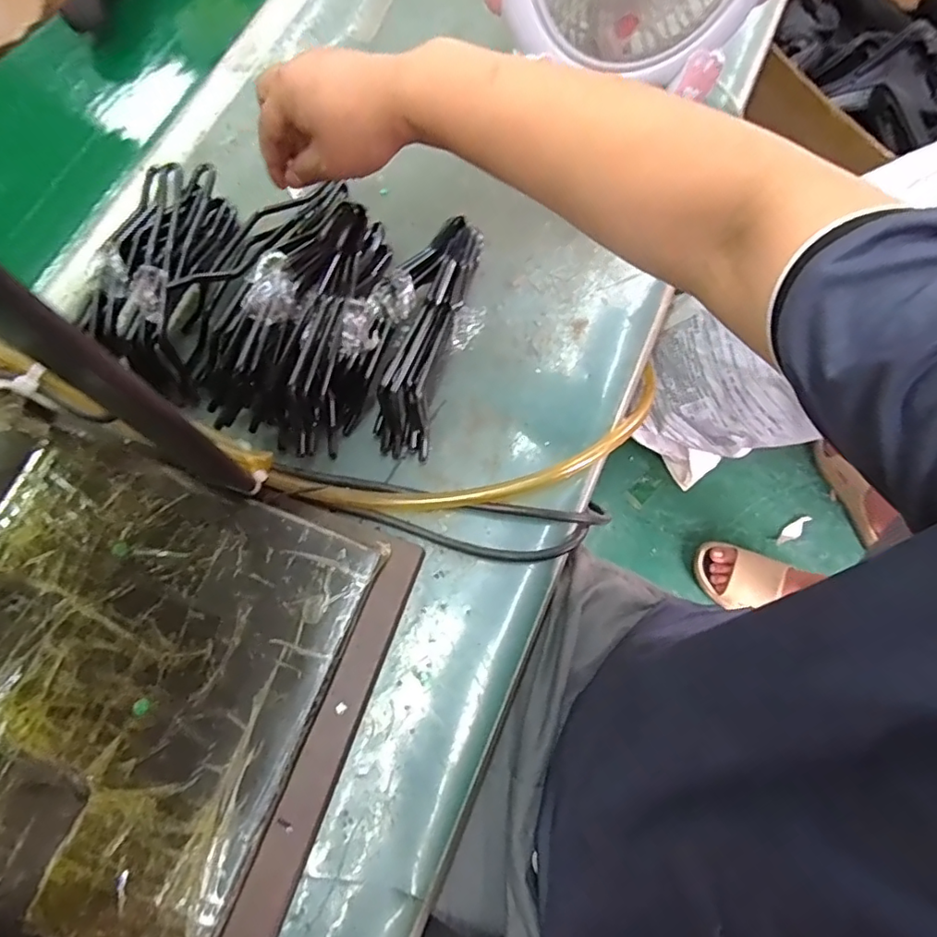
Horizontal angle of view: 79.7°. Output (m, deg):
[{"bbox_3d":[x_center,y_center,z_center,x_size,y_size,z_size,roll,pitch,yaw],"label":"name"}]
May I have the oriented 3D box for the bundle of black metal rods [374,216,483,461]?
[{"bbox_3d":[-0.034,-0.109,0.471,0.054,0.058,0.205,17,88,4],"label":"bundle of black metal rods"}]

